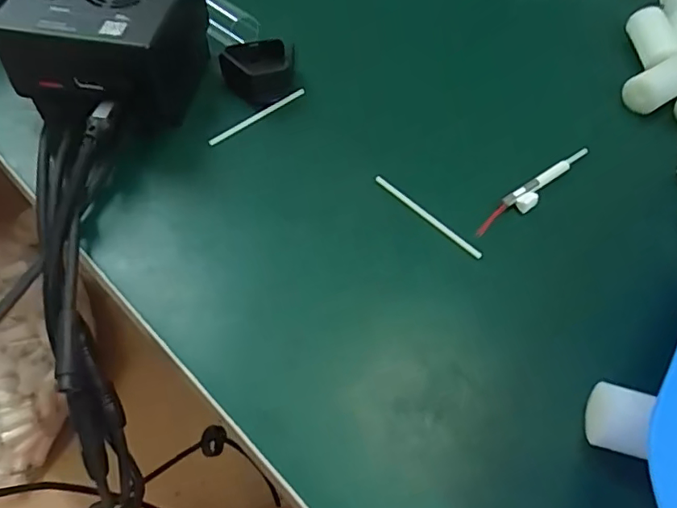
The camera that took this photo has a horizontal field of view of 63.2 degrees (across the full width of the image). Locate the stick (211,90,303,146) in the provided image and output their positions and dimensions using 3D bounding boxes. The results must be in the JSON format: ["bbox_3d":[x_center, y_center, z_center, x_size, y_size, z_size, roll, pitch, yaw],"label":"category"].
[{"bbox_3d":[-0.040,-0.070,0.277,0.060,0.004,0.004,-37,64,-26],"label":"stick"}]

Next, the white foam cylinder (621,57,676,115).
[{"bbox_3d":[0.177,-0.091,0.296,0.050,0.014,0.020,-25,60,-20],"label":"white foam cylinder"}]

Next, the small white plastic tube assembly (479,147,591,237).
[{"bbox_3d":[0.092,-0.030,0.254,0.080,0.006,0.011,-32,62,-23],"label":"small white plastic tube assembly"}]

